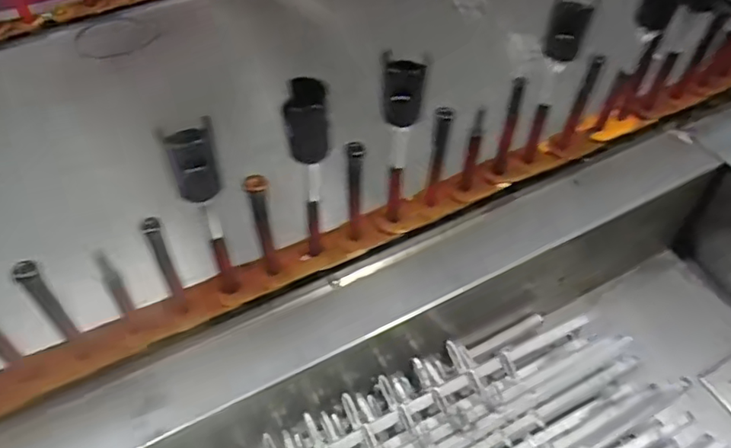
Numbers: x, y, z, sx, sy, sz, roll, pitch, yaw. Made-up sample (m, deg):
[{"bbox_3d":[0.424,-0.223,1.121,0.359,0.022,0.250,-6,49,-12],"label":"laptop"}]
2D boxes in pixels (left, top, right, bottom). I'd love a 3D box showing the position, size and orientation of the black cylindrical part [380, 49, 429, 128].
[{"bbox_3d":[0.035,-0.126,0.551,0.039,0.068,0.029,4,47,2],"label":"black cylindrical part"}]

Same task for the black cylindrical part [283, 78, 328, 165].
[{"bbox_3d":[-0.051,-0.089,0.513,0.035,0.071,0.029,-2,19,-5],"label":"black cylindrical part"}]

